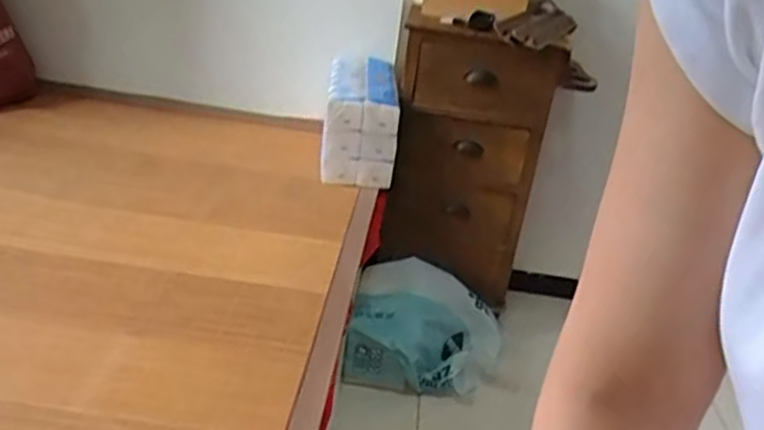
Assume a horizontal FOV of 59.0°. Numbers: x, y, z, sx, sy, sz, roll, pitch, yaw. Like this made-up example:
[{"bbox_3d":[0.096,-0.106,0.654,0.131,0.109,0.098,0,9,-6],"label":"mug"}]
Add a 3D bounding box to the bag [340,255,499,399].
[{"bbox_3d":[0.124,0.290,1.763,0.380,0.221,0.347,11,27,6],"label":"bag"}]

